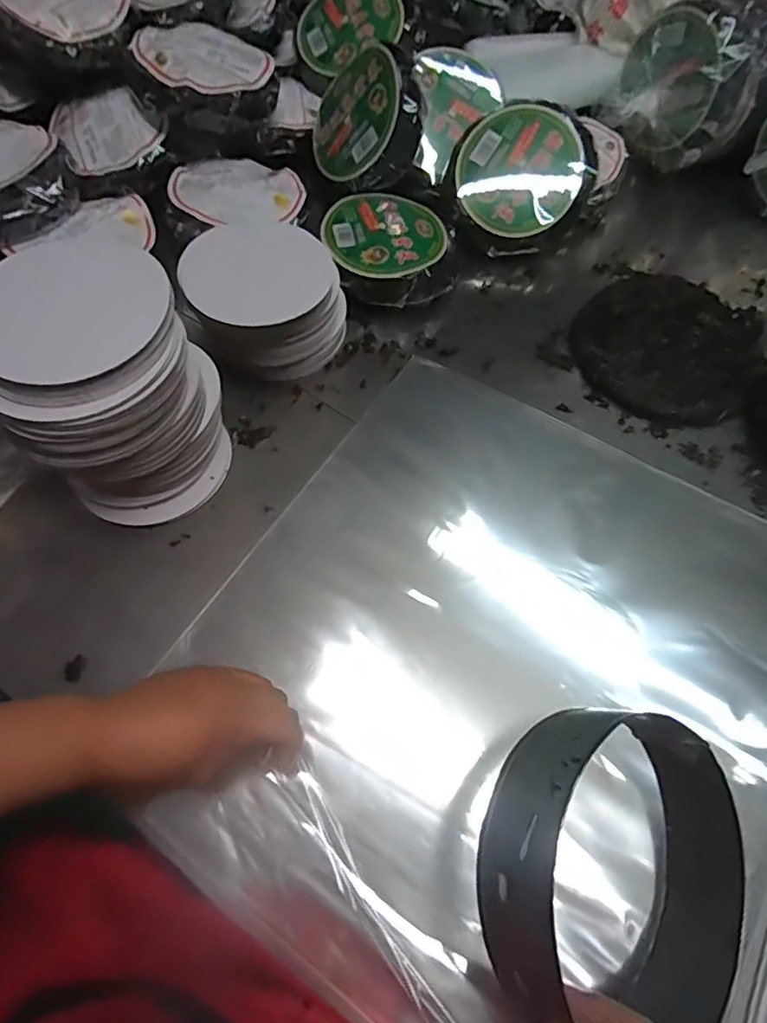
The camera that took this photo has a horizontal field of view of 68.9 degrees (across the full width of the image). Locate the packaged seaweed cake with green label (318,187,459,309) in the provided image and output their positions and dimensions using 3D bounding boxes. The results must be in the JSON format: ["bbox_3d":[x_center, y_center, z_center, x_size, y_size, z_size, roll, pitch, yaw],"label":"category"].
[{"bbox_3d":[0.004,-0.295,0.639,0.146,0.056,0.158,1,62,-1],"label":"packaged seaweed cake with green label"}]

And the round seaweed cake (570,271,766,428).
[{"bbox_3d":[0.308,-0.182,0.606,0.186,0.017,0.204,1,62,-1],"label":"round seaweed cake"}]

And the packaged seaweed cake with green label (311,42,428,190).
[{"bbox_3d":[-0.018,-0.455,0.656,0.049,0.144,0.149,-15,74,-50],"label":"packaged seaweed cake with green label"}]

